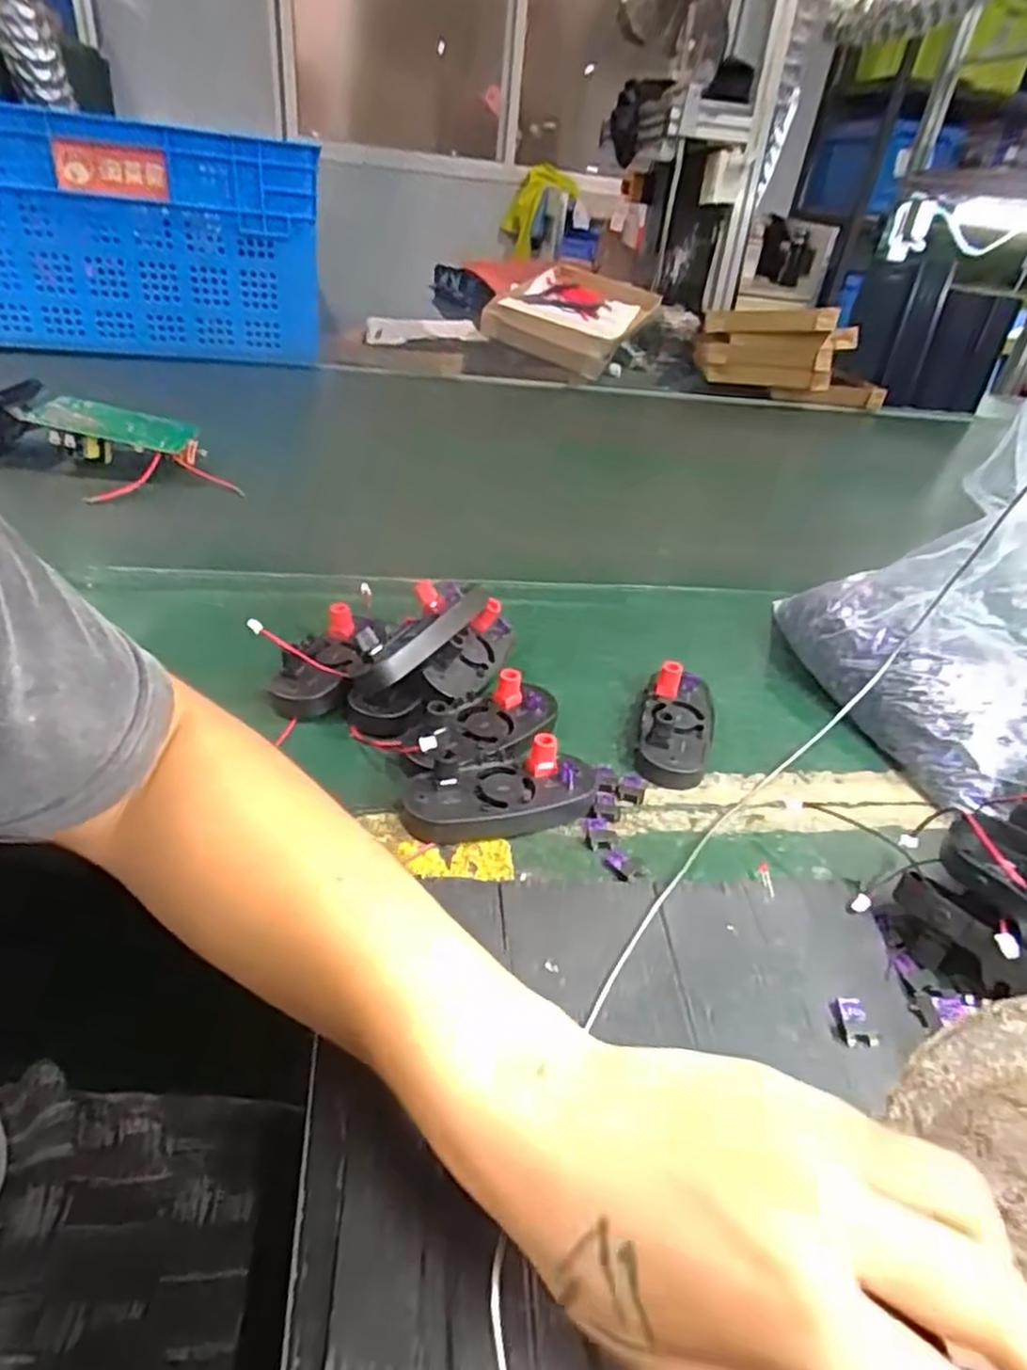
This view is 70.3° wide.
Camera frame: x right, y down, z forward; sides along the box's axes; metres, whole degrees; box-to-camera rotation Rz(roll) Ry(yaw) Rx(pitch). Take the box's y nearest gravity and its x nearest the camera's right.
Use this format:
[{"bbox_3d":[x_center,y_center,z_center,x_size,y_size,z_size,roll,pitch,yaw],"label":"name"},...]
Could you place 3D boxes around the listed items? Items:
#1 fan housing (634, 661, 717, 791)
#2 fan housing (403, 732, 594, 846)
[{"bbox_3d":[0.112,0.023,0.492,0.049,0.036,0.101,13,35,9],"label":"fan housing"},{"bbox_3d":[-0.009,0.057,0.420,0.111,0.033,0.046,-5,36,-17],"label":"fan housing"}]

